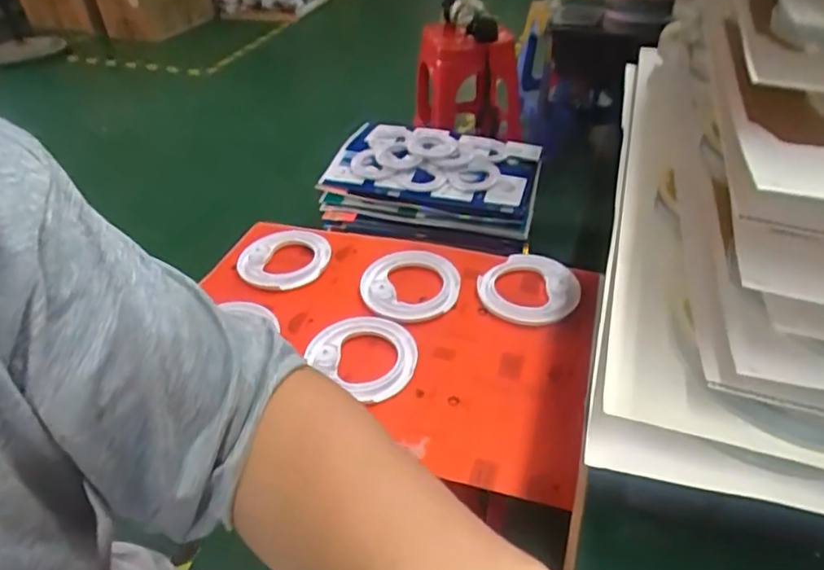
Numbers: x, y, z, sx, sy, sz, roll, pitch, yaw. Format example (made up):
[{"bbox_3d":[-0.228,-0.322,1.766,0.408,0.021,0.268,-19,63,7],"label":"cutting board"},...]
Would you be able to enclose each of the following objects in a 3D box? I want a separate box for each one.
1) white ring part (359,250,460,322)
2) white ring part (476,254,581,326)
[{"bbox_3d":[-0.002,0.000,0.810,0.132,0.024,0.127,-2,40,2],"label":"white ring part"},{"bbox_3d":[0.160,0.003,0.801,0.132,0.019,0.132,-2,40,2],"label":"white ring part"}]

